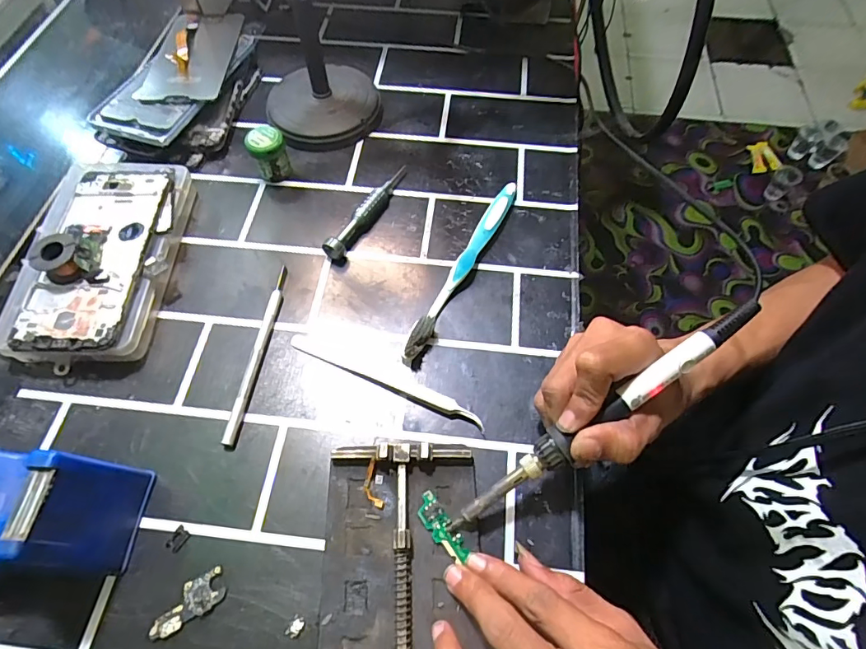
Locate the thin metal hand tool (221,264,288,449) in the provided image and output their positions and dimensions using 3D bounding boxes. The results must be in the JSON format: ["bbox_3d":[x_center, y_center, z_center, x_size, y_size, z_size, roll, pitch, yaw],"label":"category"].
[{"bbox_3d":[-0.124,0.017,0.342,0.010,0.008,0.138,5,61,4],"label":"thin metal hand tool"}]

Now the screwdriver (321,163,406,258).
[{"bbox_3d":[-0.052,-0.098,0.402,0.019,0.019,0.113,25,64,14],"label":"screwdriver"}]

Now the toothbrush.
[{"bbox_3d":[0.025,-0.046,0.371,0.014,0.017,0.183,25,64,14],"label":"toothbrush"}]

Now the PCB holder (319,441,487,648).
[{"bbox_3d":[-0.018,0.132,0.269,0.086,0.021,0.126,-2,61,0],"label":"PCB holder"}]

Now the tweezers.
[{"bbox_3d":[-0.034,0.036,0.331,0.145,0.005,0.011,21,63,12],"label":"tweezers"}]

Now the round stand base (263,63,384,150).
[{"bbox_3d":[-0.100,-0.206,0.454,0.104,0.030,0.089,-24,63,-12],"label":"round stand base"}]

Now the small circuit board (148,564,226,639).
[{"bbox_3d":[-0.137,0.155,0.267,0.043,0.004,0.019,-30,65,-15],"label":"small circuit board"}]

